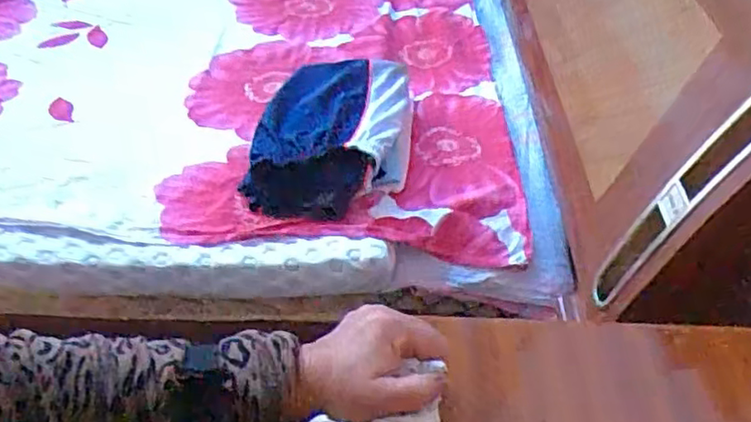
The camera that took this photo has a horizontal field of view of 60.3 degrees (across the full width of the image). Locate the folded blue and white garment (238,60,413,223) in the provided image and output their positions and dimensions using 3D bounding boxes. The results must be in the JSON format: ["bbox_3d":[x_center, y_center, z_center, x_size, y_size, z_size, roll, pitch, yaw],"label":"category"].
[{"bbox_3d":[-0.060,-0.119,0.929,0.219,0.071,0.314,6,45,-1],"label":"folded blue and white garment"}]

